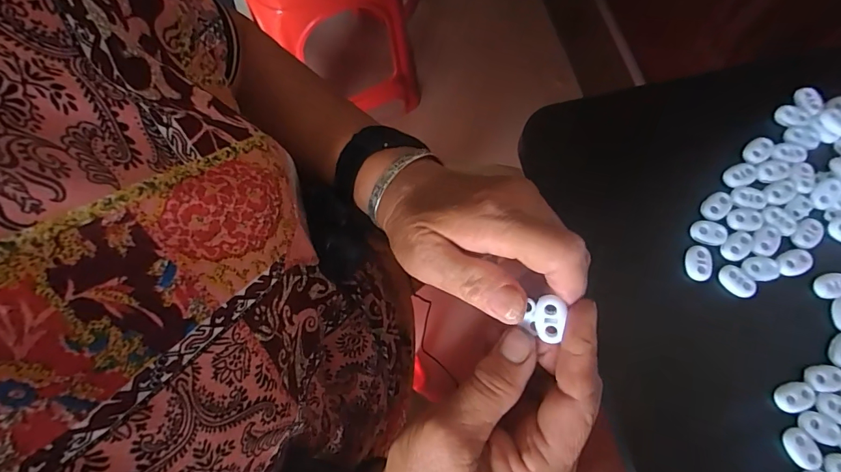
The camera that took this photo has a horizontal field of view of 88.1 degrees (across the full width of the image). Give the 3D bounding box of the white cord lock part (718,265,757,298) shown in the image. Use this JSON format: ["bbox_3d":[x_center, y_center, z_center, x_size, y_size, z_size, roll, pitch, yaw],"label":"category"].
[{"bbox_3d":[0.202,0.028,0.276,0.014,0.005,0.022,-39,78,-11],"label":"white cord lock part"}]

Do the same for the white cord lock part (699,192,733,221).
[{"bbox_3d":[0.198,-0.020,0.290,0.022,0.004,0.015,-36,78,-10],"label":"white cord lock part"}]

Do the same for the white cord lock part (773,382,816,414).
[{"bbox_3d":[0.221,0.095,0.257,0.021,0.004,0.016,-10,74,-3],"label":"white cord lock part"}]

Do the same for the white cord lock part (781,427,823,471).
[{"bbox_3d":[0.219,0.122,0.249,0.015,0.005,0.022,-35,77,-10],"label":"white cord lock part"}]

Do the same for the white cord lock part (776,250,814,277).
[{"bbox_3d":[0.240,0.017,0.278,0.023,0.004,0.015,-22,75,-7],"label":"white cord lock part"}]

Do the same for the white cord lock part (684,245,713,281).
[{"bbox_3d":[0.179,0.017,0.280,0.014,0.006,0.022,9,74,2],"label":"white cord lock part"}]

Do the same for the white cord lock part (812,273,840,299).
[{"bbox_3d":[0.261,0.032,0.276,0.019,0.007,0.015,-3,74,-1],"label":"white cord lock part"}]

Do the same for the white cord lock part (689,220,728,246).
[{"bbox_3d":[0.188,-0.002,0.284,0.023,0.004,0.016,10,74,2],"label":"white cord lock part"}]

